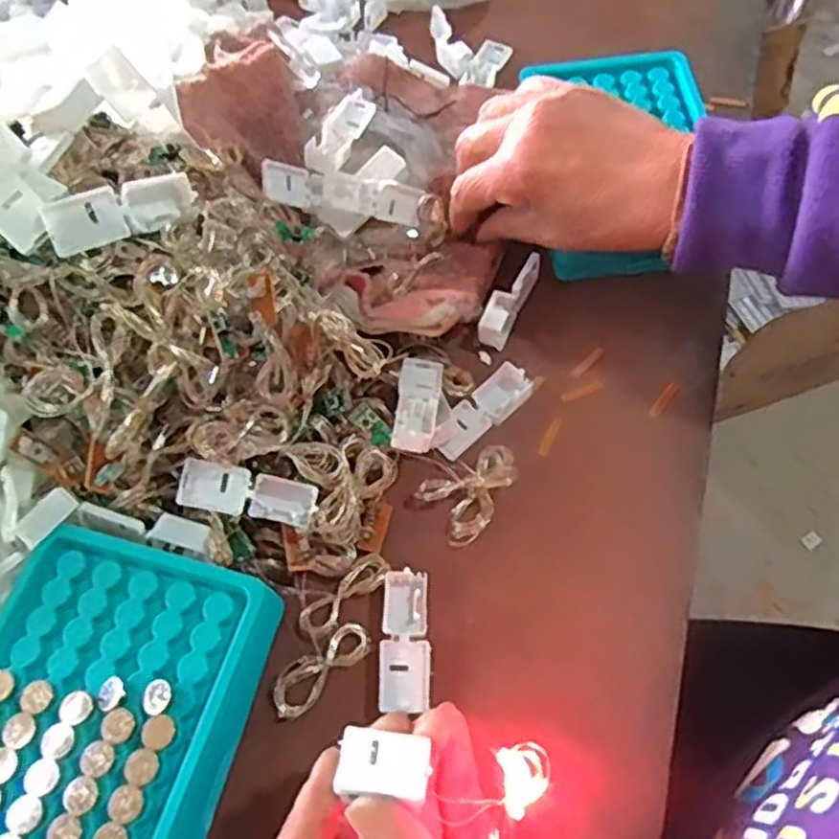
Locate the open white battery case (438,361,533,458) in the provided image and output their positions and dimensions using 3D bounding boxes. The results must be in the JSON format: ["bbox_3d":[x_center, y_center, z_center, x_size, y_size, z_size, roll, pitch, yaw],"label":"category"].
[{"bbox_3d":[0.029,-0.004,0.354,0.055,0.013,0.020,-38,67,-19],"label":"open white battery case"}]

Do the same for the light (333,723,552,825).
[{"bbox_3d":[0.007,0.107,0.226,0.063,0.013,0.019,9,61,-6],"label":"light"}]

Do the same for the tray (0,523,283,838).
[{"bbox_3d":[-0.121,0.115,0.277,0.103,0.037,0.135,16,62,9],"label":"tray"}]

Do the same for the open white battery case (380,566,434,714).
[{"bbox_3d":[-0.006,0.091,0.304,0.021,0.007,0.056,-2,61,0],"label":"open white battery case"}]

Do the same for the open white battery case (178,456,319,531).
[{"bbox_3d":[-0.071,0.031,0.308,0.056,0.011,0.018,13,61,-9],"label":"open white battery case"}]

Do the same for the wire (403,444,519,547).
[{"bbox_3d":[0.023,0.032,0.334,0.047,0.012,0.045,-11,61,-6],"label":"wire"}]

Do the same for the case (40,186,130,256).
[{"bbox_3d":[-0.126,-0.074,0.278,0.027,0.008,0.020,-28,107,-24],"label":"case"}]

